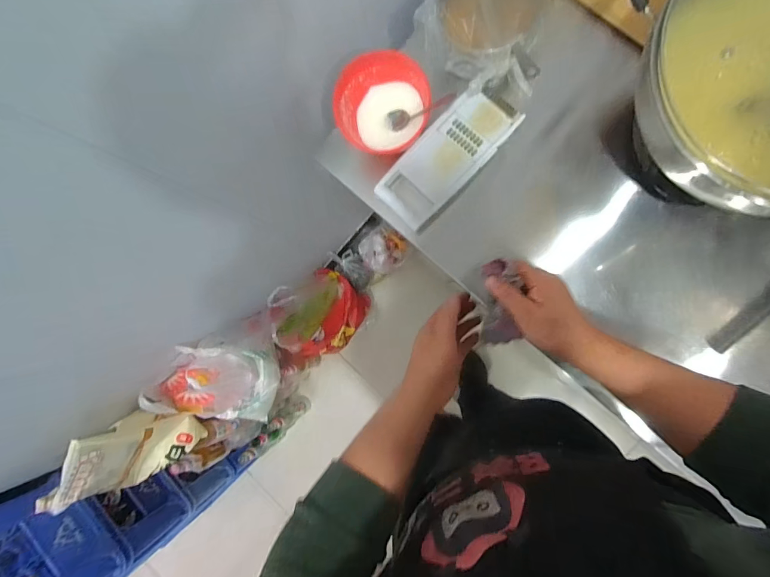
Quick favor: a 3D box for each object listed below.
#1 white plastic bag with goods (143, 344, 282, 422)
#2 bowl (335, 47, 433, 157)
[{"bbox_3d":[-0.437,0.260,1.018,0.208,0.289,0.227,21,91,9],"label":"white plastic bag with goods"},{"bbox_3d":[-0.001,-0.281,0.599,0.140,0.073,0.134,0,88,9],"label":"bowl"}]

